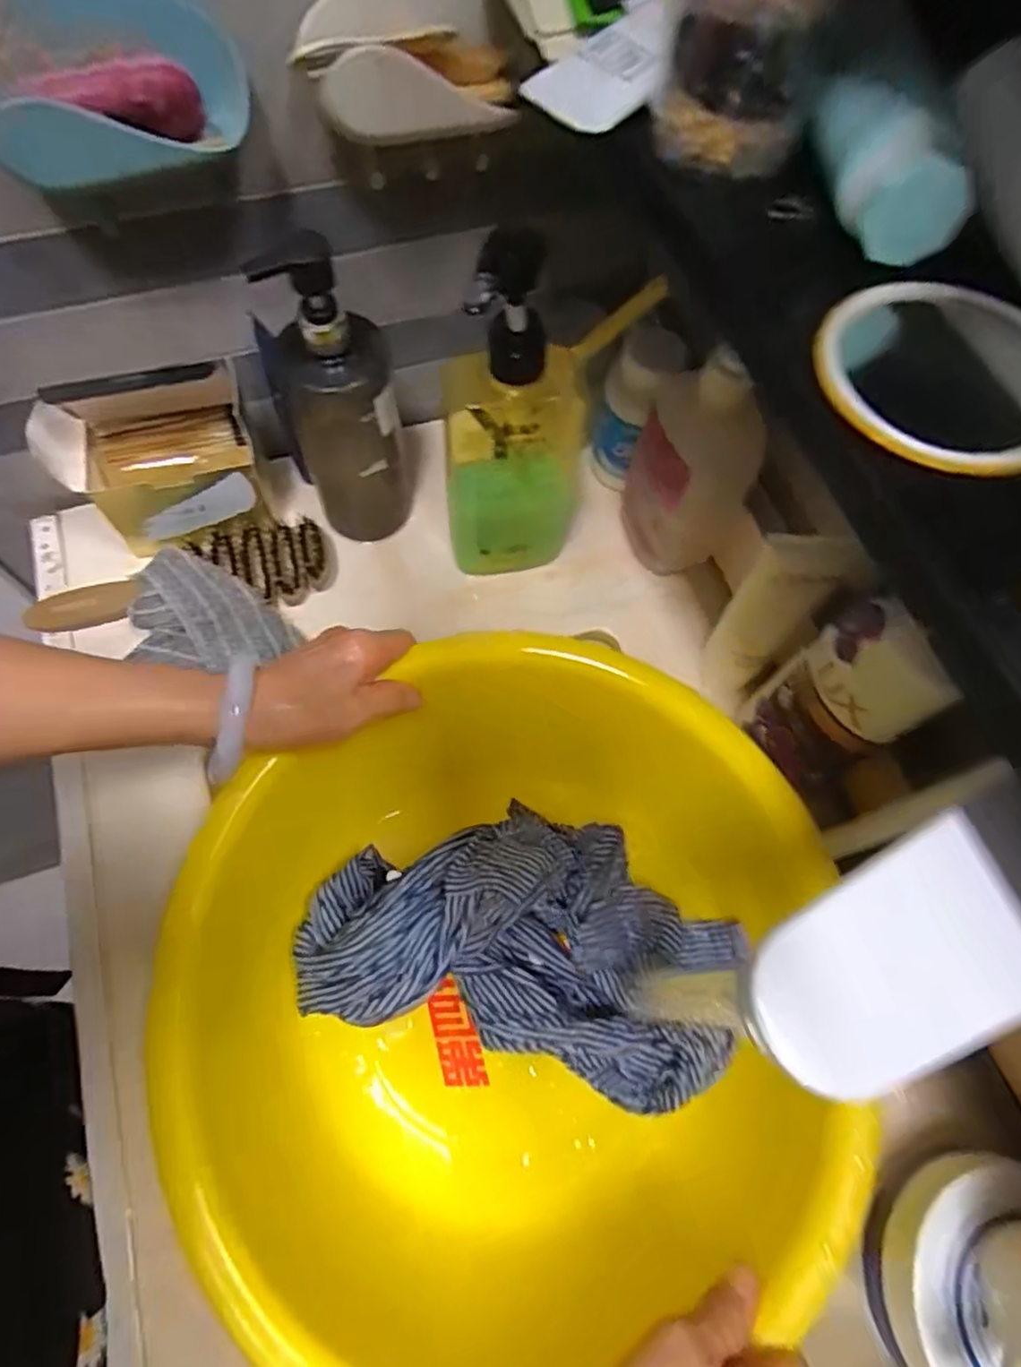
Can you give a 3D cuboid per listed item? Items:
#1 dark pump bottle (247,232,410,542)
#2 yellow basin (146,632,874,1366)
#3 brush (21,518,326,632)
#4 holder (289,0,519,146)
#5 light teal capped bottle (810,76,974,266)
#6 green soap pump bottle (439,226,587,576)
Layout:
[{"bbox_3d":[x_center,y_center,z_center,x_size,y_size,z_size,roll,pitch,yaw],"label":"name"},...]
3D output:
[{"bbox_3d":[-0.107,-0.178,0.426,0.065,0.184,0.055,-9,66,-7],"label":"dark pump bottle"},{"bbox_3d":[-0.024,0.170,0.397,0.324,0.122,0.354,1,65,-2],"label":"yellow basin"},{"bbox_3d":[-0.237,-0.077,0.494,0.207,0.036,0.059,-7,65,-6],"label":"brush"},{"bbox_3d":[-0.055,-0.313,0.332,0.097,0.081,0.044,-19,67,-11],"label":"holder"},{"bbox_3d":[0.111,-0.158,0.205,0.024,0.026,0.062,-8,66,-6],"label":"light teal capped bottle"},{"bbox_3d":[0.000,-0.144,0.434,0.085,0.220,0.048,-2,65,-4],"label":"green soap pump bottle"}]

